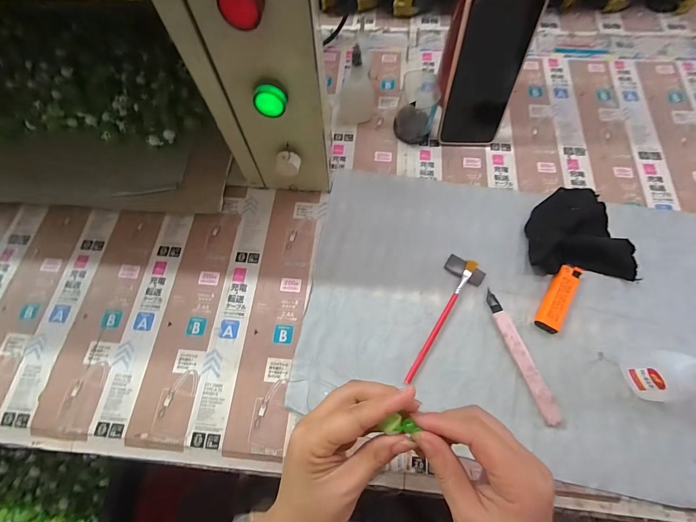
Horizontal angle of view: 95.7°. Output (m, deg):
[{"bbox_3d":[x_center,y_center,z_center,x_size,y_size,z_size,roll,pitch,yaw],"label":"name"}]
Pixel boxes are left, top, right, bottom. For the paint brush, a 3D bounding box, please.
[{"bbox_3d":[0.100,0.061,0.337,0.012,0.009,0.150,32,73,13],"label":"paint brush"}]

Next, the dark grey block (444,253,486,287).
[{"bbox_3d":[0.132,0.011,0.356,0.043,0.005,0.020,33,74,13],"label":"dark grey block"}]

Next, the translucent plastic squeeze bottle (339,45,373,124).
[{"bbox_3d":[0.011,-0.226,0.411,0.045,0.095,0.030,2,69,3],"label":"translucent plastic squeeze bottle"}]

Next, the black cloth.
[{"bbox_3d":[0.266,-0.039,0.366,0.107,0.030,0.111,5,69,4],"label":"black cloth"}]

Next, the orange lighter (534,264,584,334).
[{"bbox_3d":[0.229,0.039,0.343,0.023,0.014,0.080,32,73,13],"label":"orange lighter"}]

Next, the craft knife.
[{"bbox_3d":[0.176,0.094,0.321,0.017,0.011,0.134,-18,69,-5],"label":"craft knife"}]

